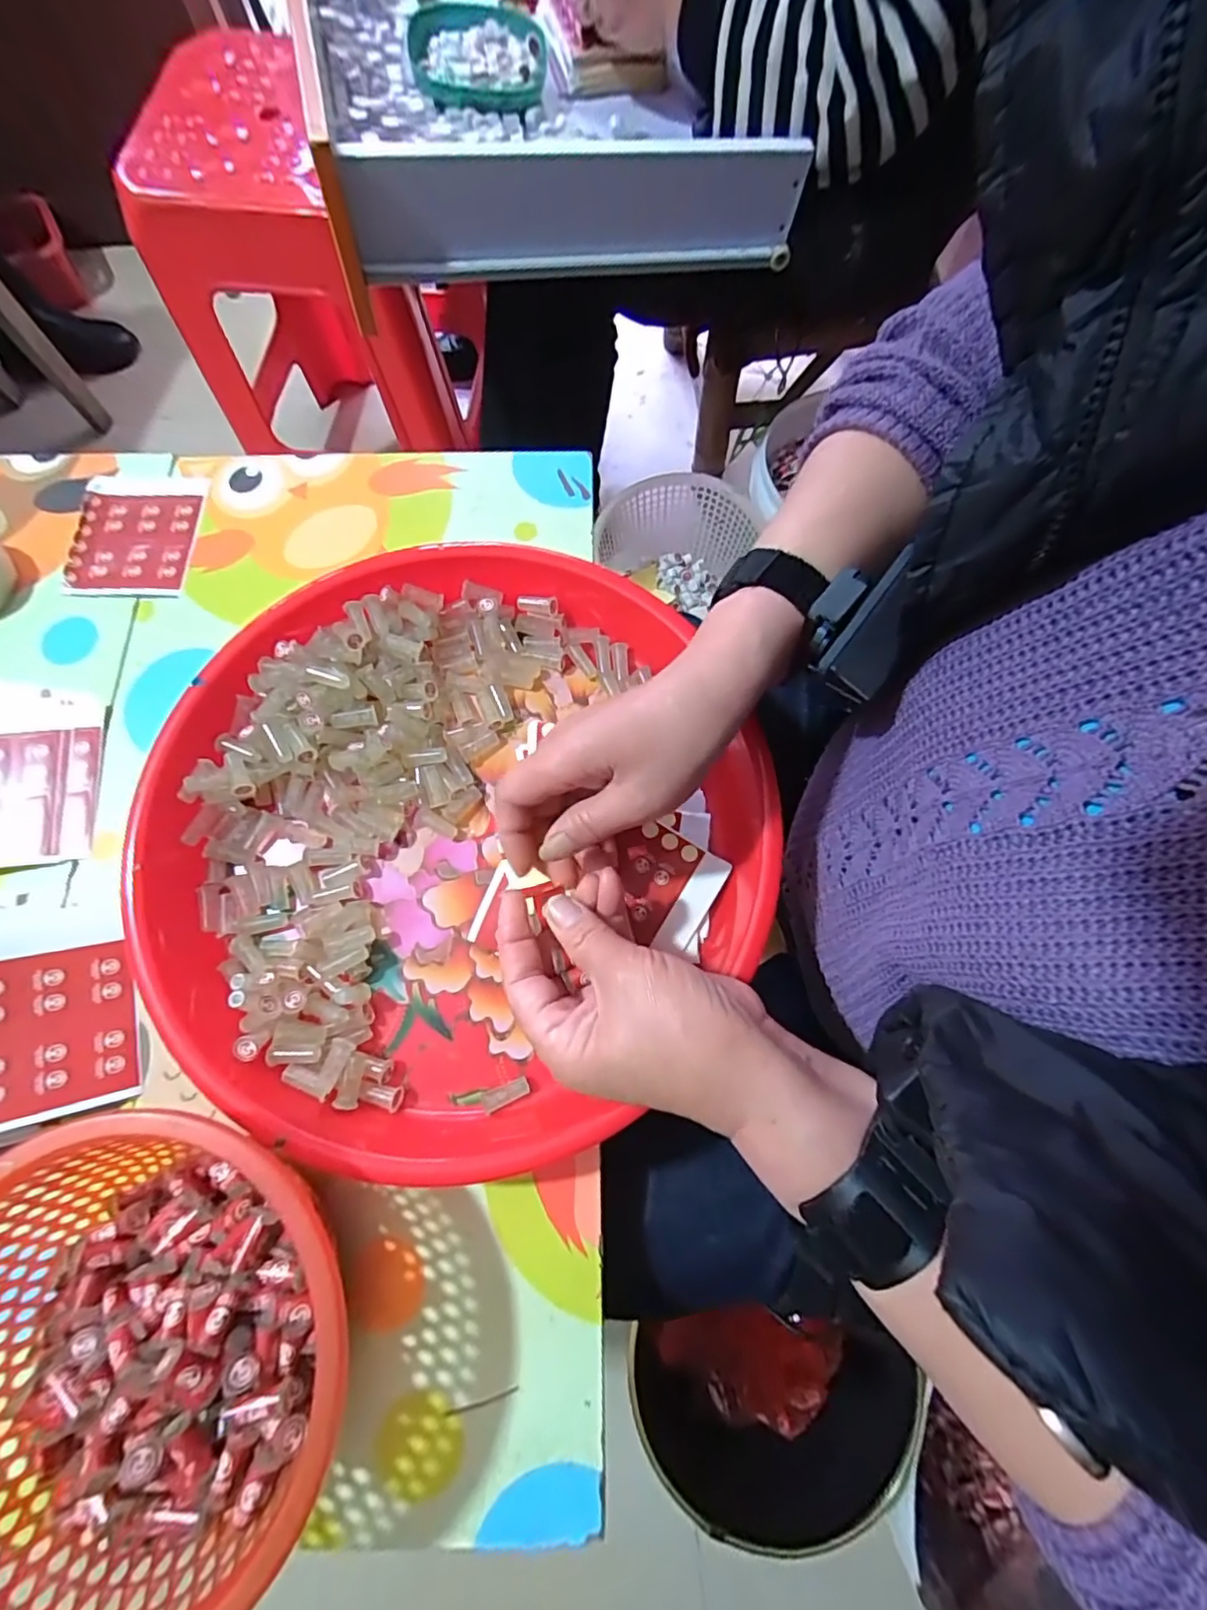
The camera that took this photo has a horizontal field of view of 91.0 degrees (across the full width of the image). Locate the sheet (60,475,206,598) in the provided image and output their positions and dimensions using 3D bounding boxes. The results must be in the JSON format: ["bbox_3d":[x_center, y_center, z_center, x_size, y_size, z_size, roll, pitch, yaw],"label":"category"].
[{"bbox_3d":[-0.322,-0.185,0.407,0.087,0.005,0.099,3,71,0],"label":"sheet"}]

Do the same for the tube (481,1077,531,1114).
[{"bbox_3d":[-0.049,0.145,0.299,0.023,0.005,0.010,-22,75,-6],"label":"tube"}]

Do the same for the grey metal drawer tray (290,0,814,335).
[{"bbox_3d":[-0.092,-0.767,0.568,0.386,0.099,0.597,-13,75,-3],"label":"grey metal drawer tray"}]

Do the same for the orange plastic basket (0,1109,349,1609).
[{"bbox_3d":[-0.189,0.220,0.243,0.170,0.060,0.168,0,74,0],"label":"orange plastic basket"}]

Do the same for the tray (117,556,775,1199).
[{"bbox_3d":[-0.081,0.009,0.324,0.323,0.037,0.319,0,74,0],"label":"tray"}]

